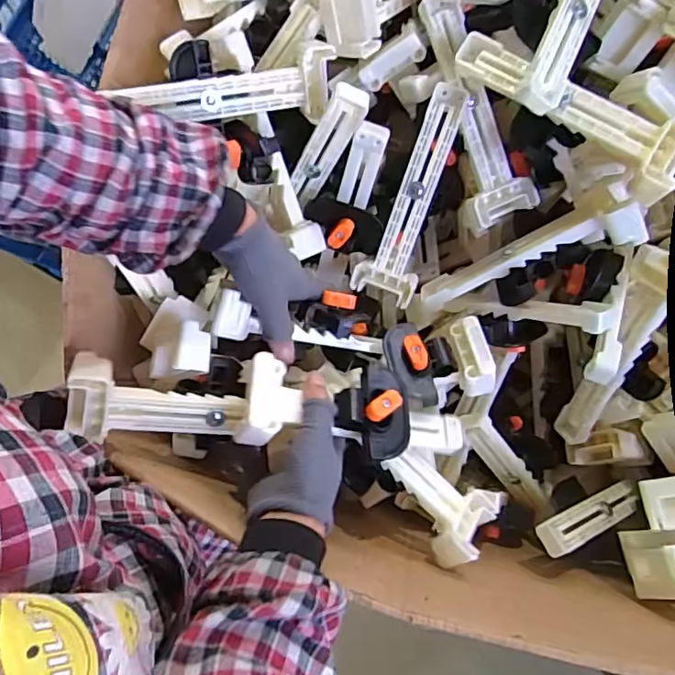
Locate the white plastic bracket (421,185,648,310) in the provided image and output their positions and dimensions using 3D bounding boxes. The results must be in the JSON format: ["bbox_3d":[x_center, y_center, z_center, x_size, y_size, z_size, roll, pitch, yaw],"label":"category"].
[{"bbox_3d":[0.170,-0.076,0.520,0.198,0.043,0.058,-23,74,28],"label":"white plastic bracket"}]

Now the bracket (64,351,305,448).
[{"bbox_3d":[-0.116,0.048,0.429,0.168,0.053,0.063,2,75,-10],"label":"bracket"}]

